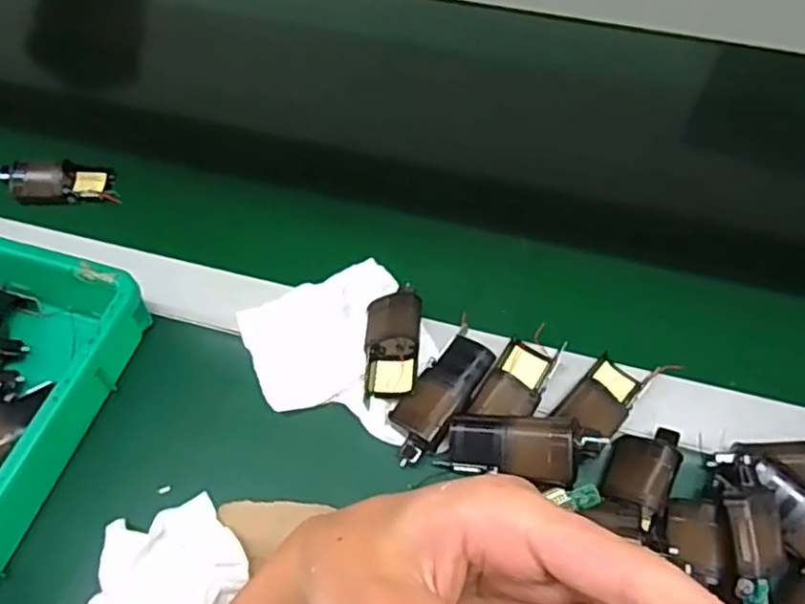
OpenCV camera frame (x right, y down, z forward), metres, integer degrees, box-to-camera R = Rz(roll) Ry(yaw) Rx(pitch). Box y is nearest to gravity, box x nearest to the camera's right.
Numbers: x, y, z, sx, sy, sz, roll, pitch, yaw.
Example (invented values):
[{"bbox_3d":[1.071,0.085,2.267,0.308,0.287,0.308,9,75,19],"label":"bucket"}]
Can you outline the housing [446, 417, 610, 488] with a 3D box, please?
[{"bbox_3d":[0.069,0.086,0.399,0.089,0.014,0.036,0,87,26],"label":"housing"}]

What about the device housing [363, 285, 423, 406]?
[{"bbox_3d":[-0.006,0.024,0.458,0.036,0.011,0.087,0,57,2],"label":"device housing"}]

